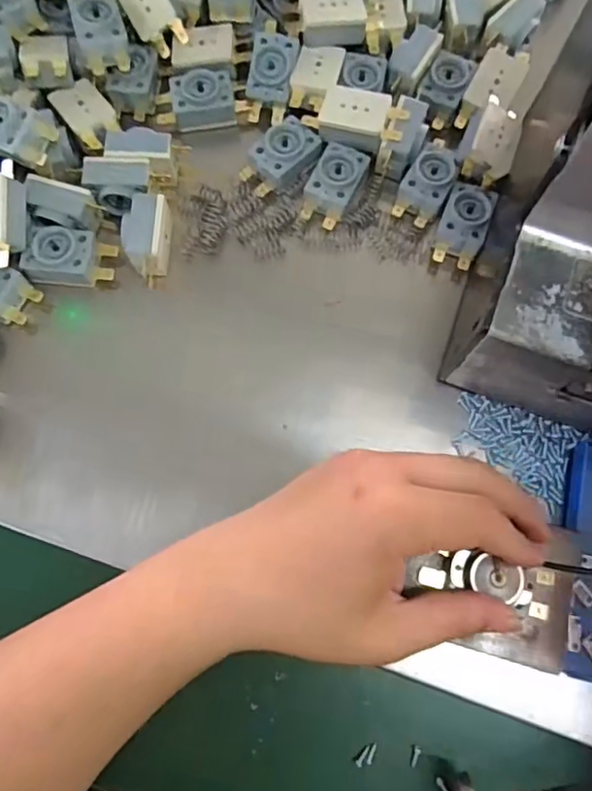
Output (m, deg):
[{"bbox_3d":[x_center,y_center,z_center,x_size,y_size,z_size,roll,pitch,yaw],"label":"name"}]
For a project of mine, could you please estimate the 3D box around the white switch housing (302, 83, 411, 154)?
[{"bbox_3d":[0.035,-0.161,0.333,0.054,0.014,0.026,18,76,4],"label":"white switch housing"}]

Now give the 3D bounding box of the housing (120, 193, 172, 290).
[{"bbox_3d":[-0.083,-0.086,0.323,0.022,0.025,0.043,3,76,1],"label":"housing"}]

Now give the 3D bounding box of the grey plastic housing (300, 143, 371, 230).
[{"bbox_3d":[0.022,-0.123,0.334,0.027,0.012,0.046,24,77,6],"label":"grey plastic housing"}]

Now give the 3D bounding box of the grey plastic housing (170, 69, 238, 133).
[{"bbox_3d":[-0.056,-0.180,0.351,0.036,0.017,0.027,-5,76,-1],"label":"grey plastic housing"}]

